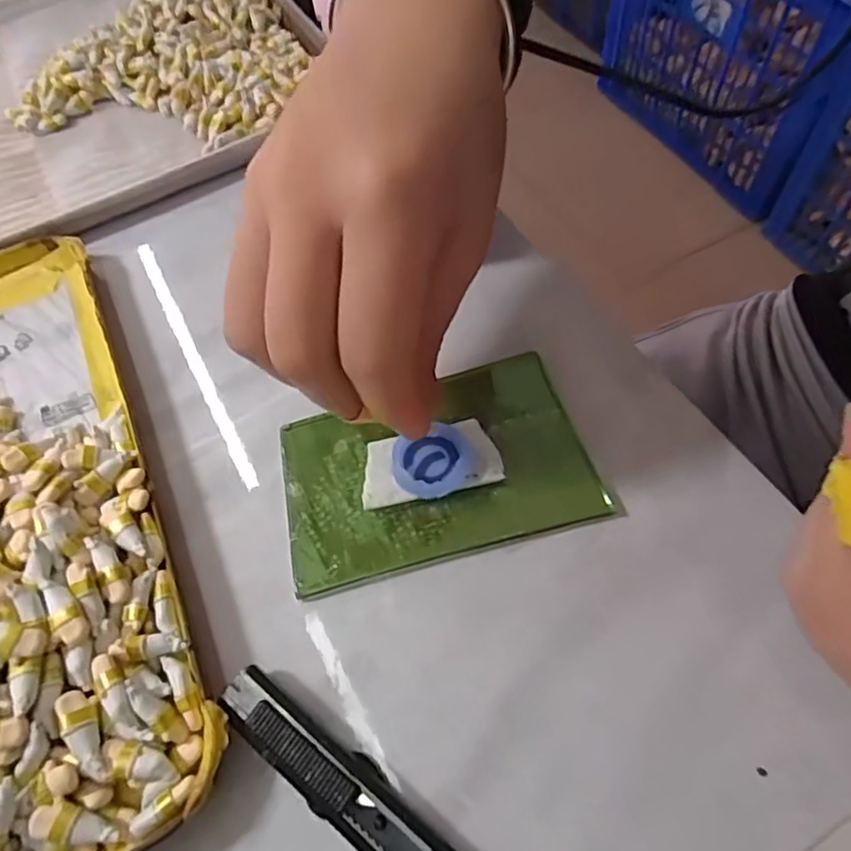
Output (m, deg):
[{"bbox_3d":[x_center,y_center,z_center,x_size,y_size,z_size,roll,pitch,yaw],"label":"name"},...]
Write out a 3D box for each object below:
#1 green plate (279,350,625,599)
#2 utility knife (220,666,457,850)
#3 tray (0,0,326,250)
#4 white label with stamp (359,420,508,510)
[{"bbox_3d":[0.003,0.015,0.207,0.105,0.005,0.067,-18,62,-5],"label":"green plate"},{"bbox_3d":[-0.003,0.110,0.152,0.129,0.009,0.016,32,67,21],"label":"utility knife"},{"bbox_3d":[-0.192,-0.197,0.333,0.241,0.031,0.237,-29,62,-12],"label":"tray"},{"bbox_3d":[0.001,0.013,0.203,0.046,0.006,0.025,-16,60,-5],"label":"white label with stamp"}]

